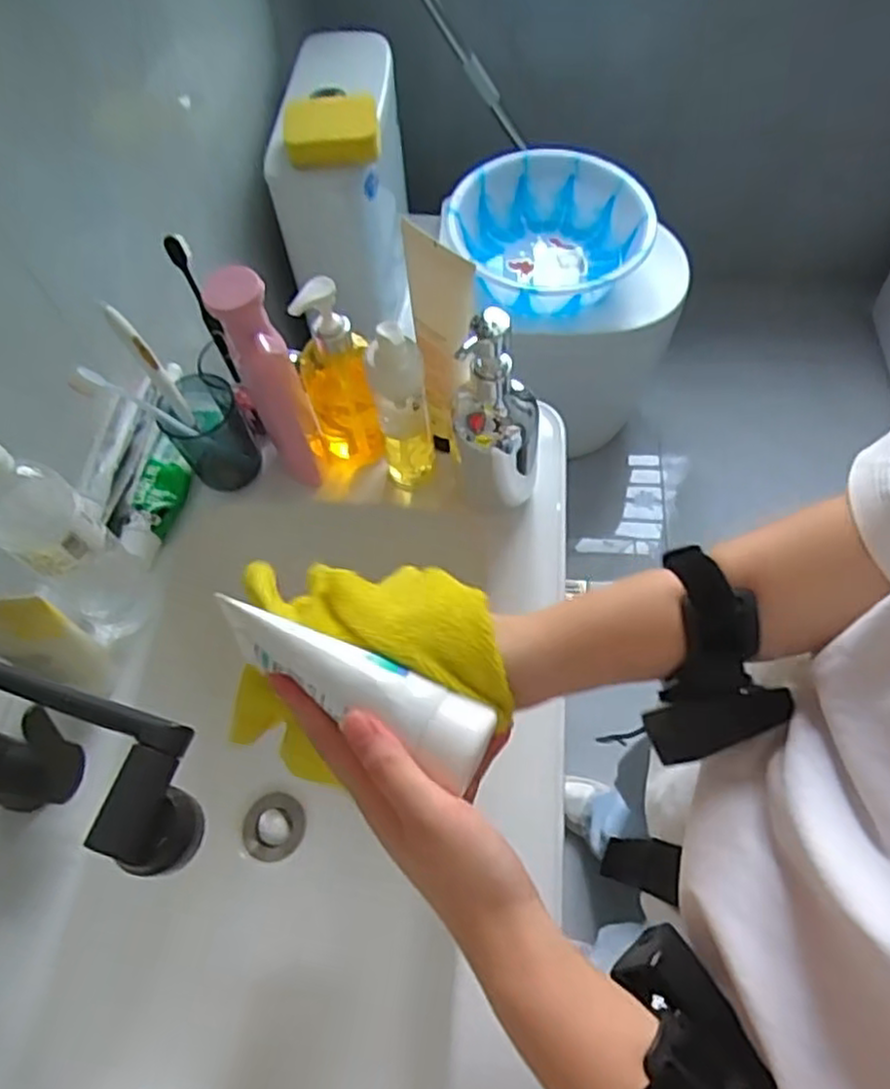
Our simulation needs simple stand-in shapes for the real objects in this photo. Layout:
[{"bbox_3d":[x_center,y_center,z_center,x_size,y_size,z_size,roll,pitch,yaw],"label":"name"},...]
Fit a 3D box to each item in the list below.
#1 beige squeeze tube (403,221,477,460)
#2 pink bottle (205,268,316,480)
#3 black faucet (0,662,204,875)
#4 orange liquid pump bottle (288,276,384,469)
[{"bbox_3d":[-0.001,-0.154,0.608,0.060,0.222,0.032,29,66,20],"label":"beige squeeze tube"},{"bbox_3d":[-0.144,-0.130,0.608,0.047,0.209,0.044,-15,59,-5],"label":"pink bottle"},{"bbox_3d":[-0.236,0.137,0.450,0.207,0.134,0.078,5,59,22],"label":"black faucet"},{"bbox_3d":[-0.094,-0.141,0.643,0.068,0.196,0.083,-15,59,-5],"label":"orange liquid pump bottle"}]

